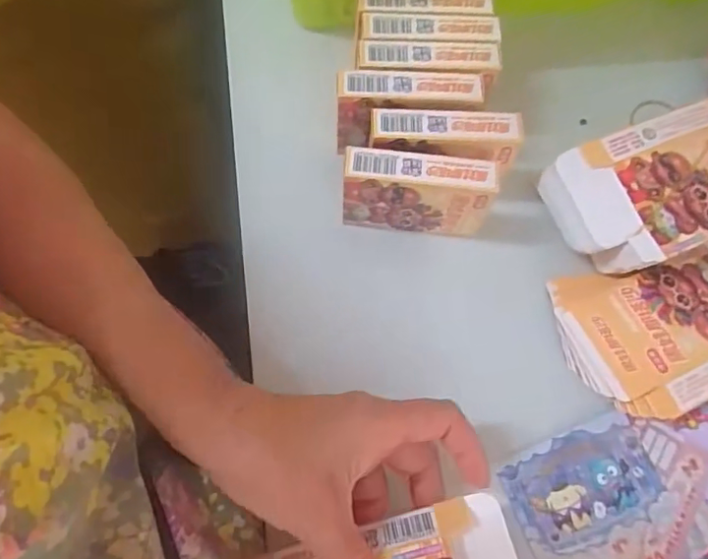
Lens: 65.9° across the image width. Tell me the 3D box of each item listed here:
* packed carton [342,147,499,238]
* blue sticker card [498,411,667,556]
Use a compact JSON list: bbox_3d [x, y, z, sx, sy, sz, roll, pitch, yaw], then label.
[{"bbox_3d":[0.041,-0.052,0.345,0.092,0.068,0.021,6,69,1],"label":"packed carton"},{"bbox_3d":[0.134,0.120,0.316,0.085,0.004,0.058,-21,71,-9],"label":"blue sticker card"}]

